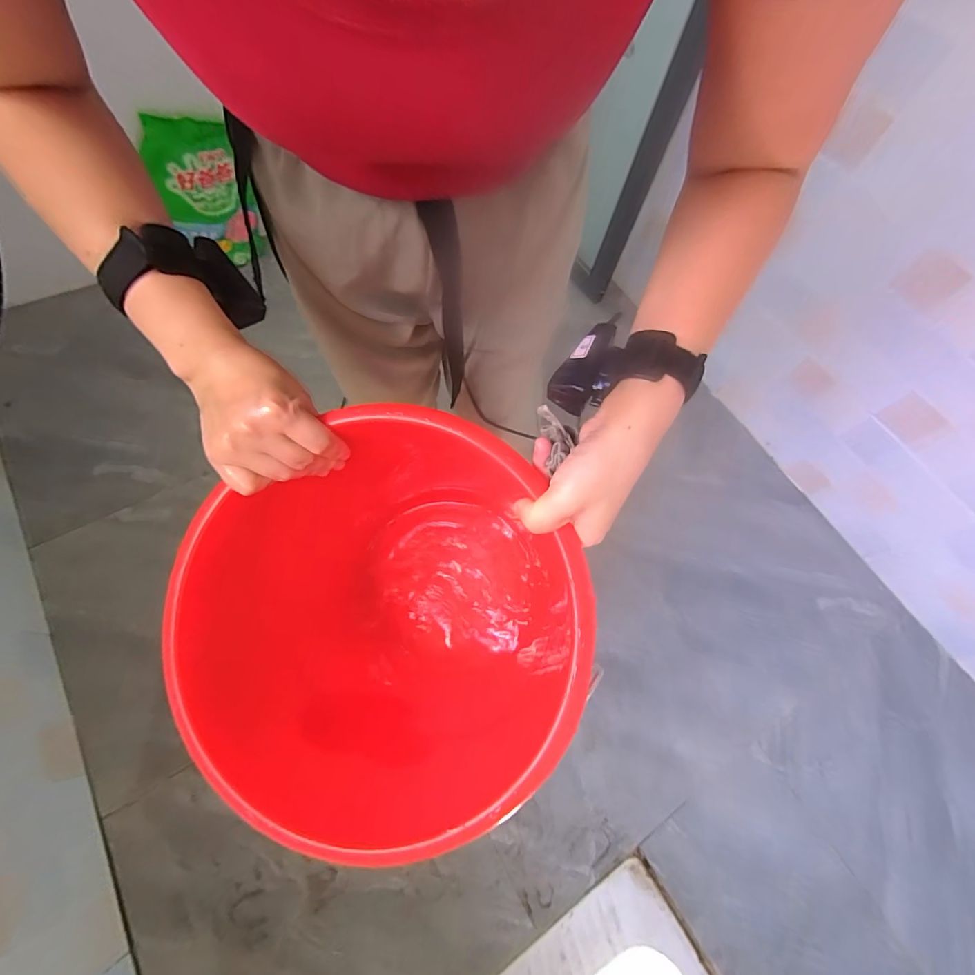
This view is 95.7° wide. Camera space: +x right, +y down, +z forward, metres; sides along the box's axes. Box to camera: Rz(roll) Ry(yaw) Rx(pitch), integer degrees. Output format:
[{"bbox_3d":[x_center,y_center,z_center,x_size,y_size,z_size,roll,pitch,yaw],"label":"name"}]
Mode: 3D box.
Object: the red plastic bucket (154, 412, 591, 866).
[{"bbox_3d":[-0.088,0.118,0.417,0.340,0.295,0.325,-1,70,7],"label":"red plastic bucket"}]

